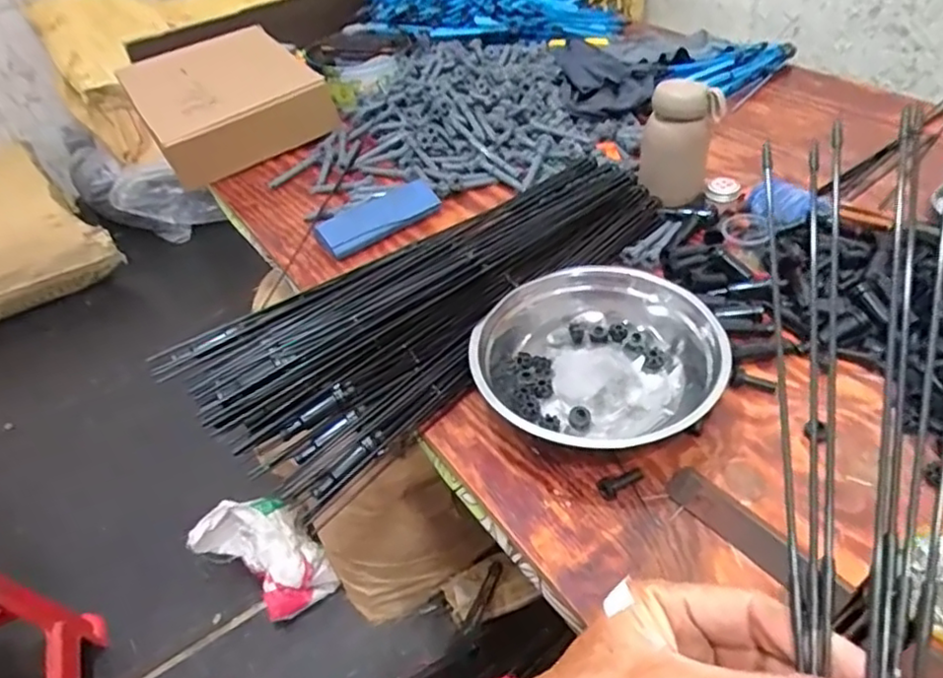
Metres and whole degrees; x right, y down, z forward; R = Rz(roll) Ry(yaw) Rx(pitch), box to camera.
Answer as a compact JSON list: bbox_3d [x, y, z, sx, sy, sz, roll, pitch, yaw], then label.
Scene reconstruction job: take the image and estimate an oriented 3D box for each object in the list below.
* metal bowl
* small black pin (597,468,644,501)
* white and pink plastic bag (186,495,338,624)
[{"bbox_3d":[0.106,0.023,0.581,0.202,0.074,0.214,-4,44,4],"label":"metal bowl"},{"bbox_3d":[0.124,0.116,0.524,0.042,0.015,0.014,-30,48,-21],"label":"small black pin"},{"bbox_3d":[-0.407,0.429,1.242,0.184,0.124,0.236,-34,50,-25],"label":"white and pink plastic bag"}]

